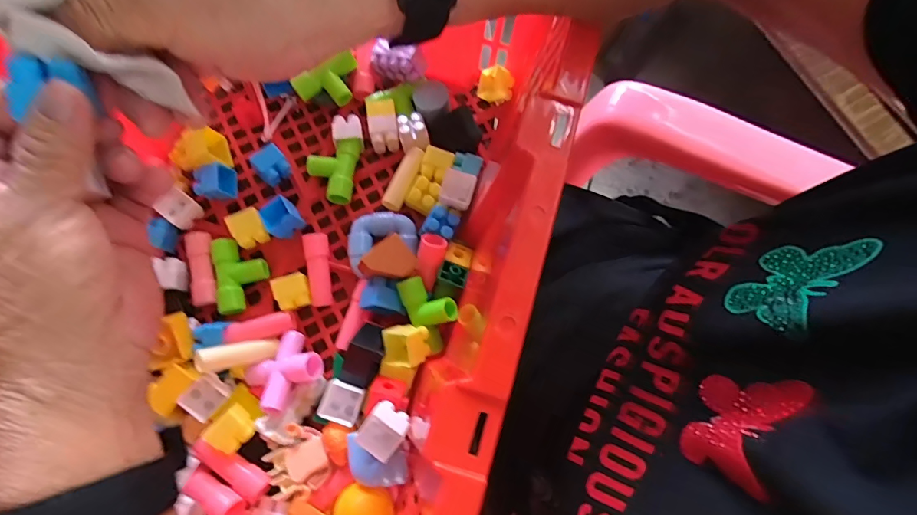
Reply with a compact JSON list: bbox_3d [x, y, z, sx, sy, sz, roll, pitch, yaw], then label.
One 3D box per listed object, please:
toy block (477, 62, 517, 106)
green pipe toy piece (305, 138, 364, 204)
[{"bbox_3d":[0.032,-0.152,0.402,0.032,0.022,0.025,22,75,5],"label":"toy block"},{"bbox_3d":[-0.103,-0.072,0.380,0.041,0.019,0.054,11,75,2],"label":"green pipe toy piece"}]

